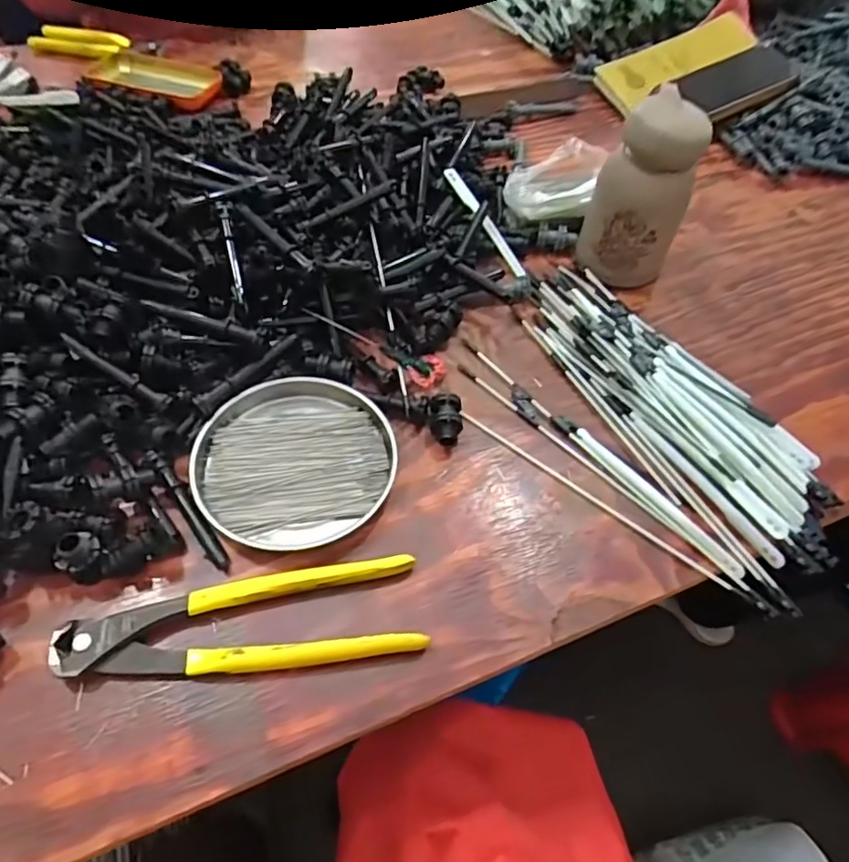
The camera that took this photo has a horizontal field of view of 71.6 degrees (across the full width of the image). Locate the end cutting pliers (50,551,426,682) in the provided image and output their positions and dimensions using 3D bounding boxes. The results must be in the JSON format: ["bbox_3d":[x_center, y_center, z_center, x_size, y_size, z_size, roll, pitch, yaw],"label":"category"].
[{"bbox_3d":[-0.104,0.112,0.345,0.200,0.015,0.058,-5,54,-9],"label":"end cutting pliers"}]

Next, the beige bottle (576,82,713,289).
[{"bbox_3d":[0.187,-0.205,0.501,0.080,0.130,0.071,24,57,12],"label":"beige bottle"}]

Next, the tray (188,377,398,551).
[{"bbox_3d":[-0.090,0.019,0.411,0.133,0.017,0.125,2,57,-4],"label":"tray"}]

